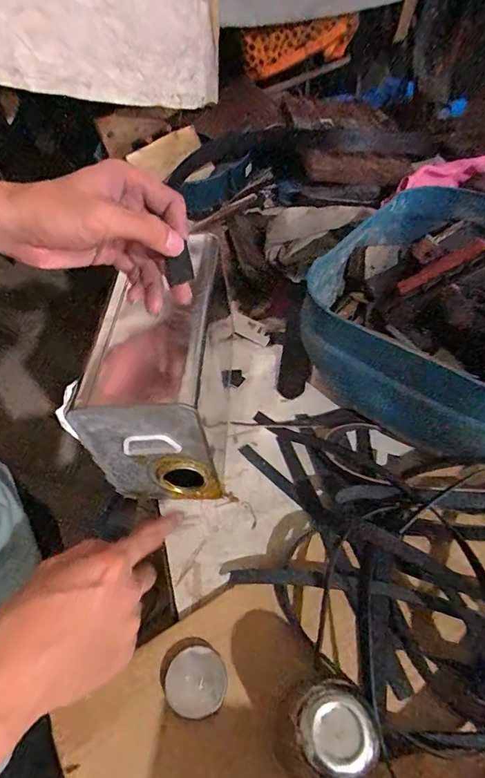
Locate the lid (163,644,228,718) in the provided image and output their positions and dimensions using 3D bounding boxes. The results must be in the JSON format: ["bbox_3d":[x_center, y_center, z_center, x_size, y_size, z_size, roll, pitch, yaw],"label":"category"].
[{"bbox_3d":[-0.035,0.231,0.353,0.046,0.017,0.045,-2,53,3],"label":"lid"}]

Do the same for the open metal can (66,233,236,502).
[{"bbox_3d":[-0.079,-0.030,0.464,0.117,0.180,0.235,-4,53,2],"label":"open metal can"}]

